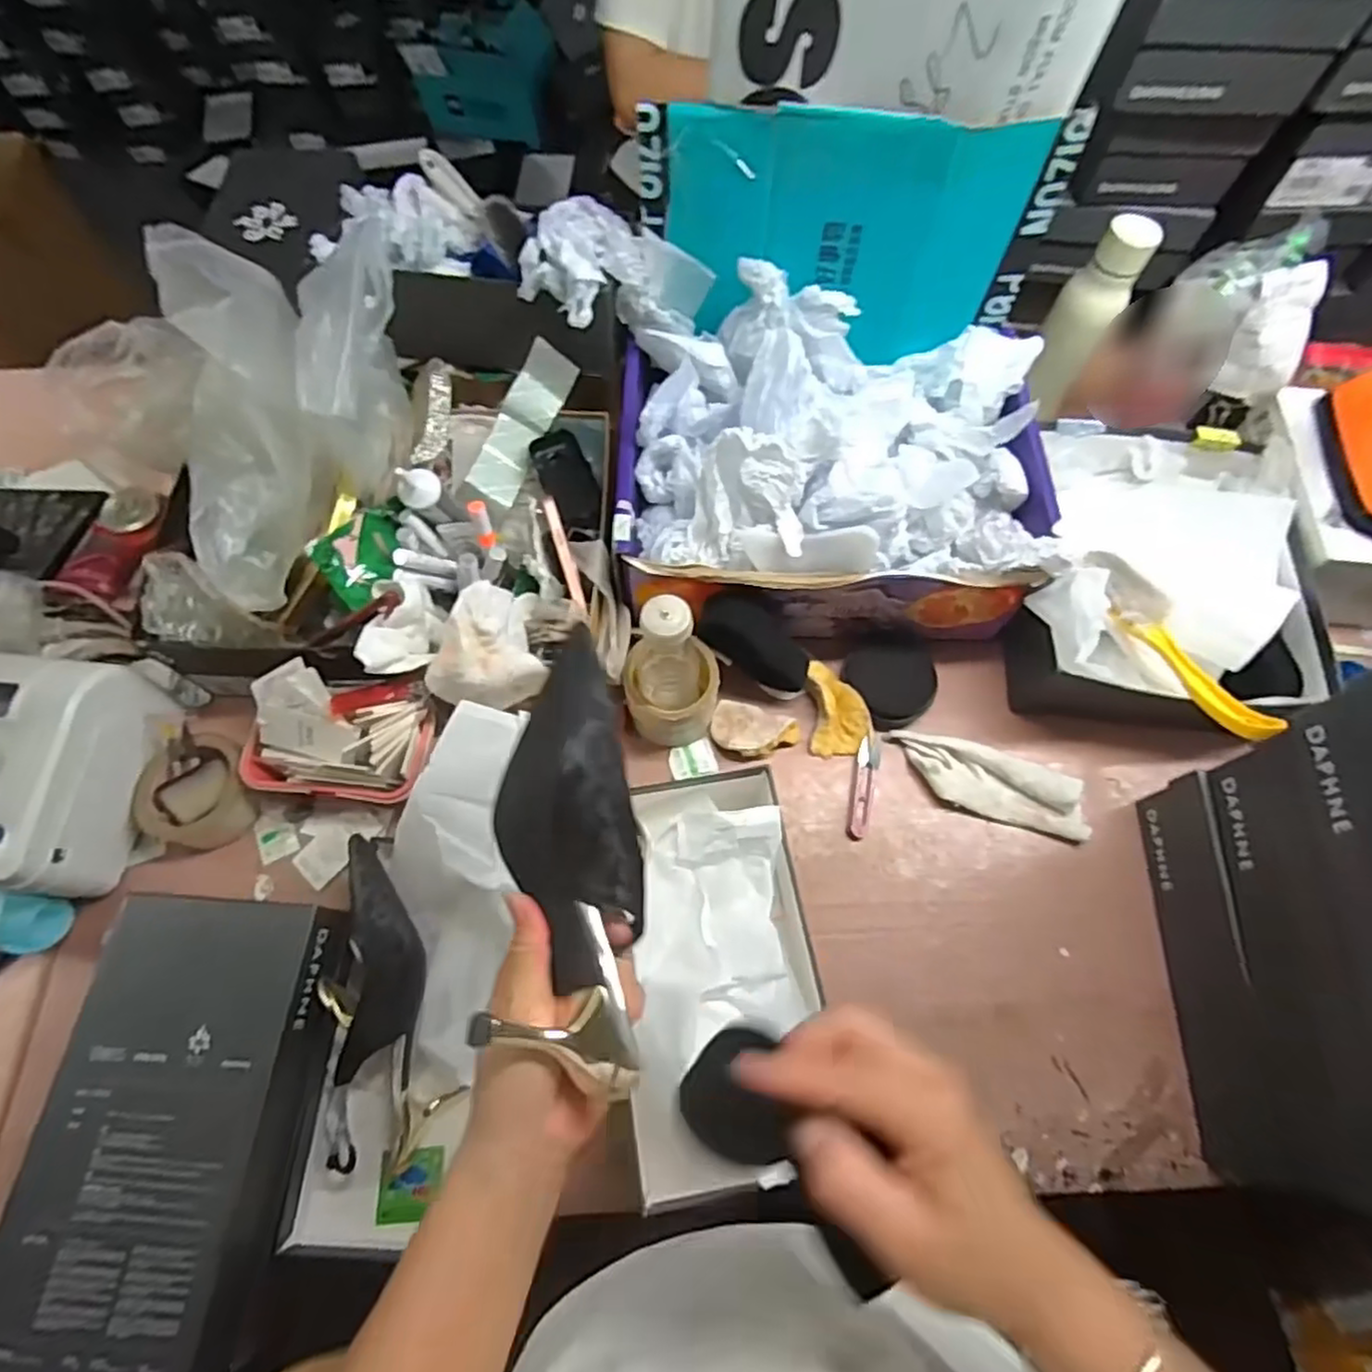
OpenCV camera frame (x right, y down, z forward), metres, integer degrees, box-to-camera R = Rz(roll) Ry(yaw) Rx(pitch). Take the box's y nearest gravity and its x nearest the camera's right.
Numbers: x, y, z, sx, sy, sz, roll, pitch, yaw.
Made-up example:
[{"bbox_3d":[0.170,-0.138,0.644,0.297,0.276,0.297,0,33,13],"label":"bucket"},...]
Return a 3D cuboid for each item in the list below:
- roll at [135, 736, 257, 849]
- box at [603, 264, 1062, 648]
[{"bbox_3d":[-0.455,0.101,0.656,0.101,0.052,0.097,0,67,0],"label":"roll"},{"bbox_3d":[0.135,-0.218,0.673,0.389,0.168,0.285,0,67,0],"label":"box"}]

